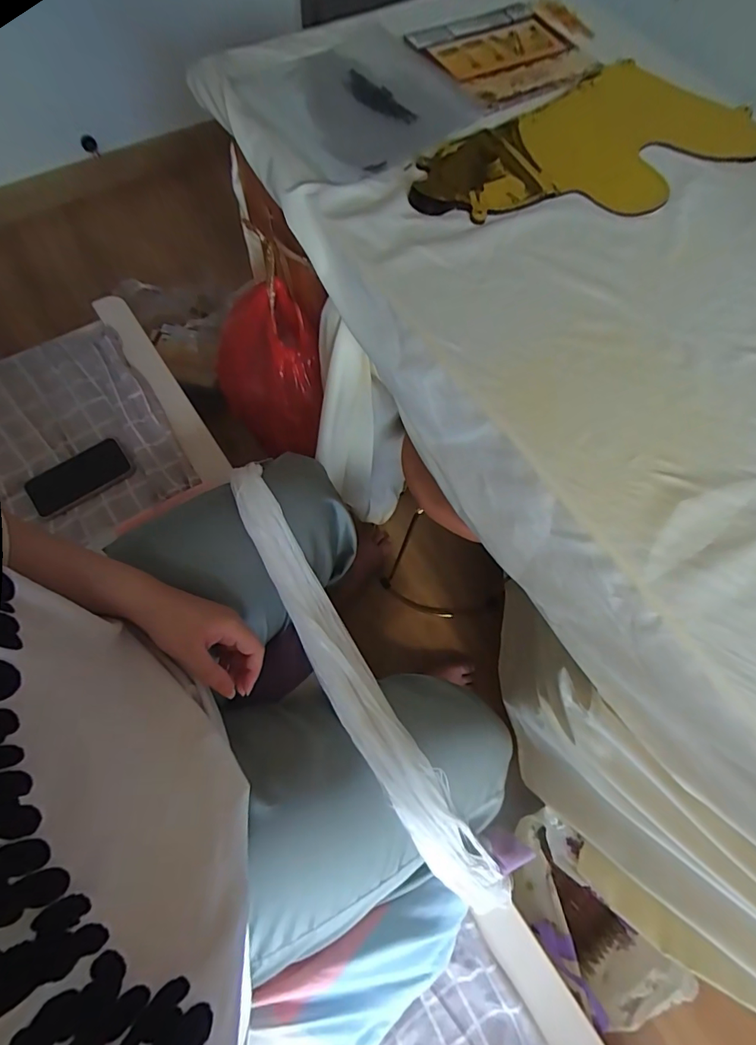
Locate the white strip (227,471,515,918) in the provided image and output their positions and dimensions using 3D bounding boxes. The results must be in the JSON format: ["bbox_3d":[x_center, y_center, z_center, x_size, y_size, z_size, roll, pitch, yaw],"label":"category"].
[{"bbox_3d":[-0.036,0.167,0.526,0.061,0.080,0.550,-30,73,-14],"label":"white strip"}]

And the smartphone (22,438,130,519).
[{"bbox_3d":[-0.449,-0.066,0.701,0.145,0.010,0.071,-32,82,-8],"label":"smartphone"}]

